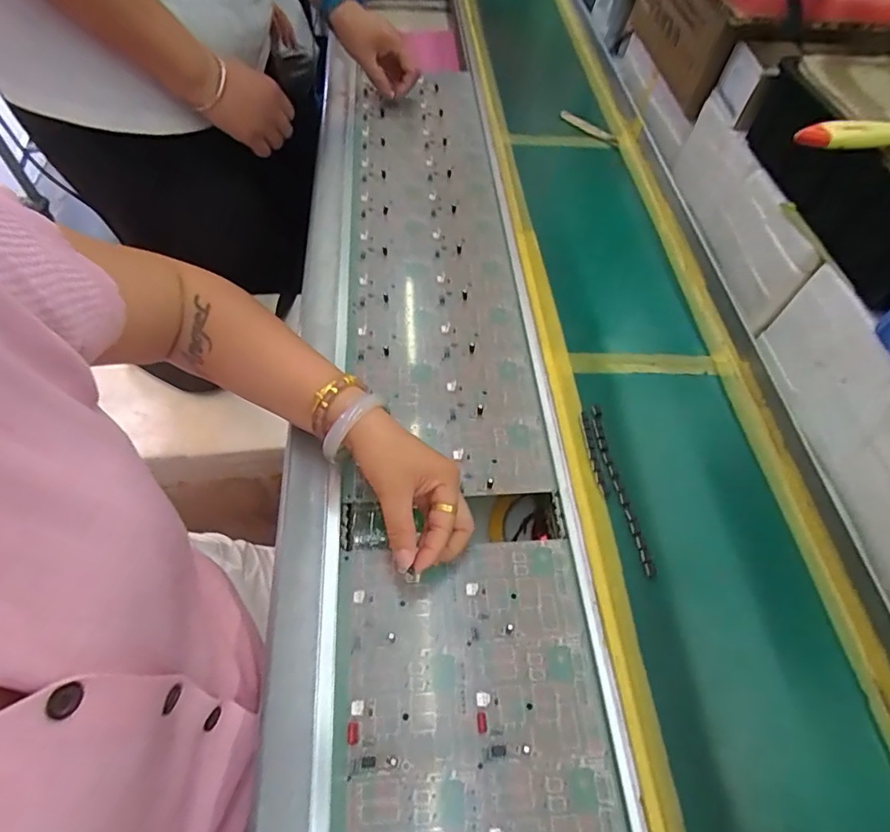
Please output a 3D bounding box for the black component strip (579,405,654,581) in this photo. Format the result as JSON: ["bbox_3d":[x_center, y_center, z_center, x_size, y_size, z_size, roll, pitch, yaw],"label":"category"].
[{"bbox_3d":[0.139,0.059,0.429,0.022,0.013,0.149,-6,58,-5],"label":"black component strip"}]

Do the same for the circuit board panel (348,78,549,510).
[{"bbox_3d":[-0.020,-0.222,0.620,0.174,0.013,0.691,-3,57,-3],"label":"circuit board panel"}]

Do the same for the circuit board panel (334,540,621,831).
[{"bbox_3d":[0.015,0.195,0.350,0.172,0.007,0.212,-3,57,-3],"label":"circuit board panel"}]

